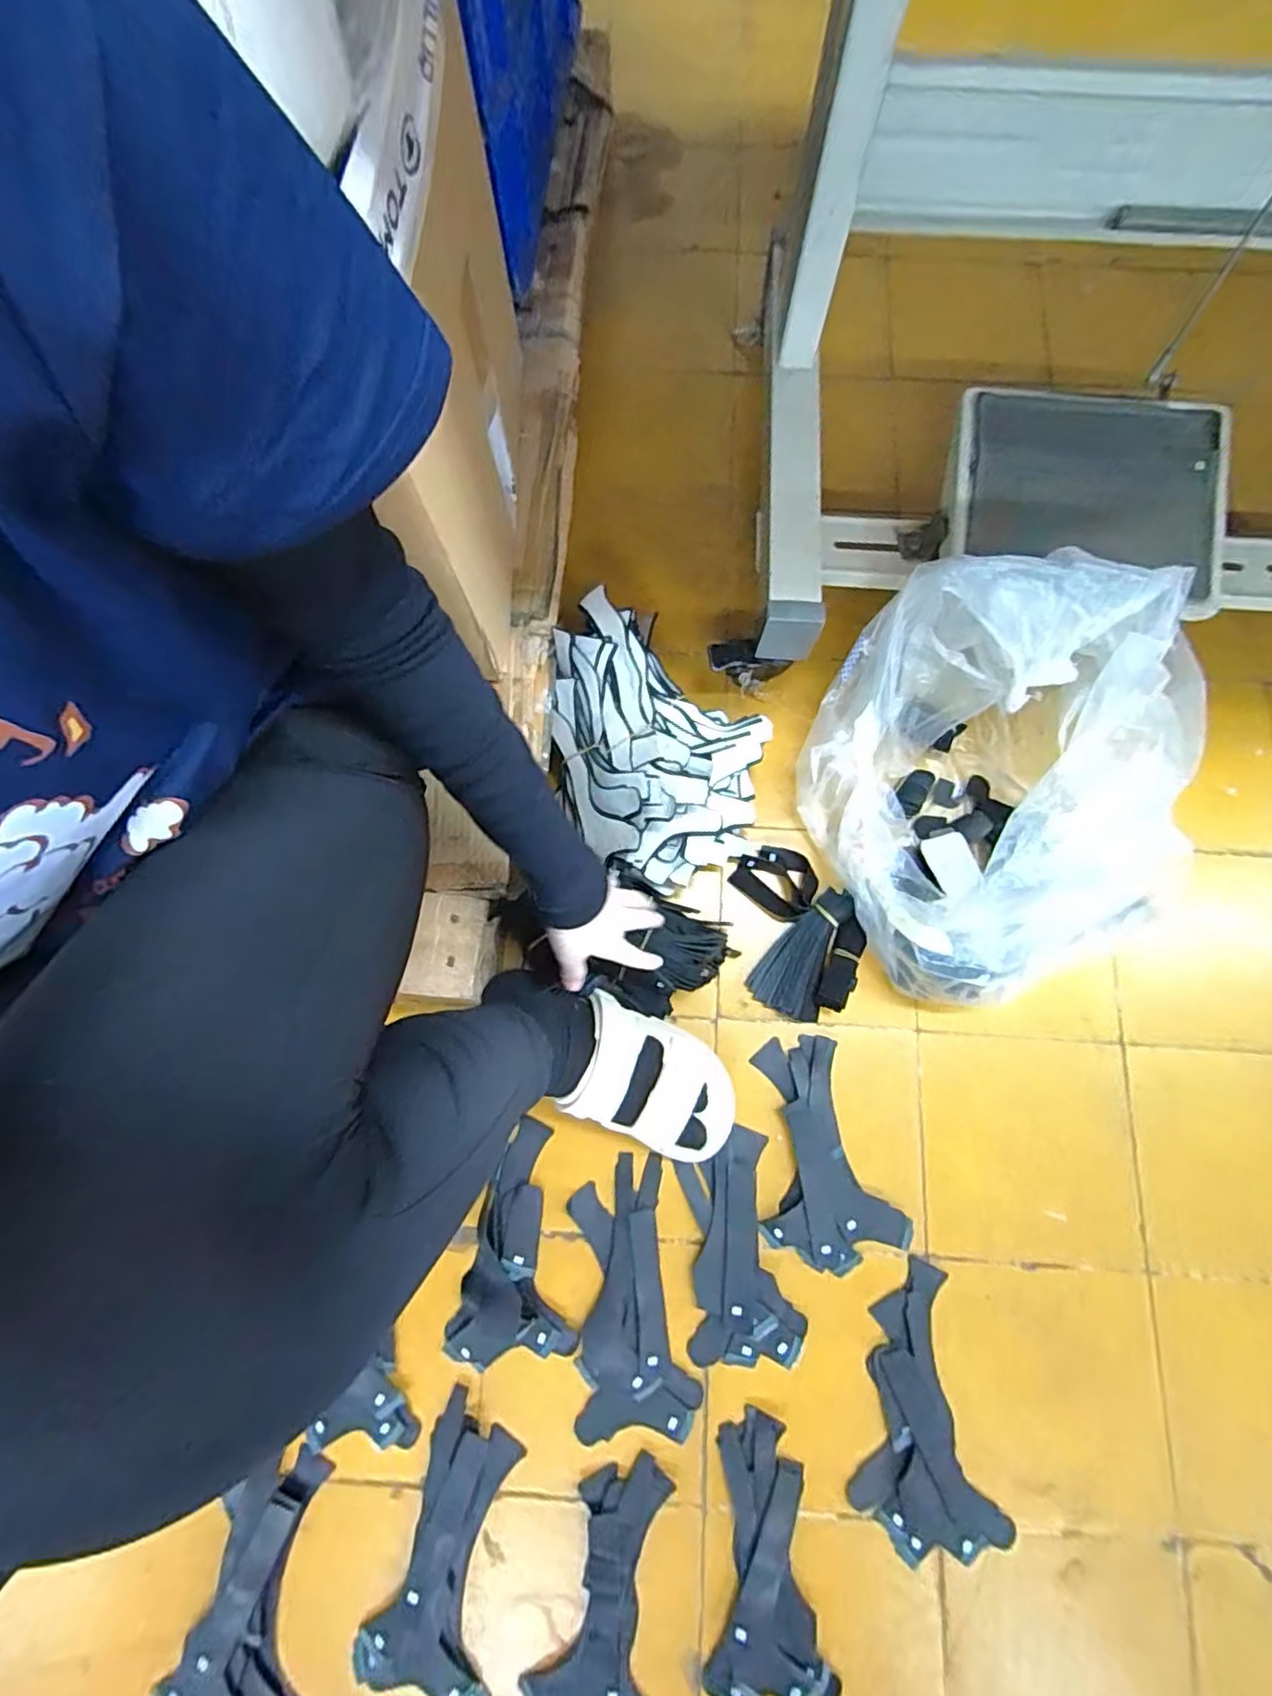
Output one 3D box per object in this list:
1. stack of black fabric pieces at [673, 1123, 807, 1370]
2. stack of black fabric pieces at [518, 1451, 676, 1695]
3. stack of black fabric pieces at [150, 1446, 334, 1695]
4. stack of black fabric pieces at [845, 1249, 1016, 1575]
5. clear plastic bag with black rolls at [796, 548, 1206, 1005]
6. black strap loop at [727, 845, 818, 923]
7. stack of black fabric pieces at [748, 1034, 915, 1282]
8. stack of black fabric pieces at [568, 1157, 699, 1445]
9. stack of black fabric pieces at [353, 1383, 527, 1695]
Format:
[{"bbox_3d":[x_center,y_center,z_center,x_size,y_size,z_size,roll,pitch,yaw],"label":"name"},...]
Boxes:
[{"bbox_3d":[0.094,0.366,0.598,0.097,0.014,0.190,-4,77,-1],"label":"stack of black fabric pieces"},{"bbox_3d":[-0.029,0.628,0.536,0.109,0.011,0.205,2,77,0],"label":"stack of black fabric pieces"},{"bbox_3d":[-0.318,0.617,0.541,0.110,0.011,0.195,5,77,1],"label":"stack of black fabric pieces"},{"bbox_3d":[0.238,0.492,0.567,0.118,0.010,0.215,-9,77,-2],"label":"stack of black fabric pieces"},{"bbox_3d":[0.318,-0.060,0.582,0.274,0.216,0.360,-20,78,-4],"label":"clear plastic bag with black rolls"},{"bbox_3d":[0.144,0.034,0.674,0.082,0.018,0.070,26,79,6],"label":"black strap loop"},{"bbox_3d":[0.169,0.288,0.617,0.123,0.009,0.199,-14,78,-3],"label":"stack of black fabric pieces"},{"bbox_3d":[-0.005,0.404,0.593,0.100,0.009,0.222,-4,77,-1],"label":"stack of black fabric pieces"},{"bbox_3d":[-0.156,0.586,0.545,0.102,0.013,0.210,12,77,3],"label":"stack of black fabric pieces"}]

